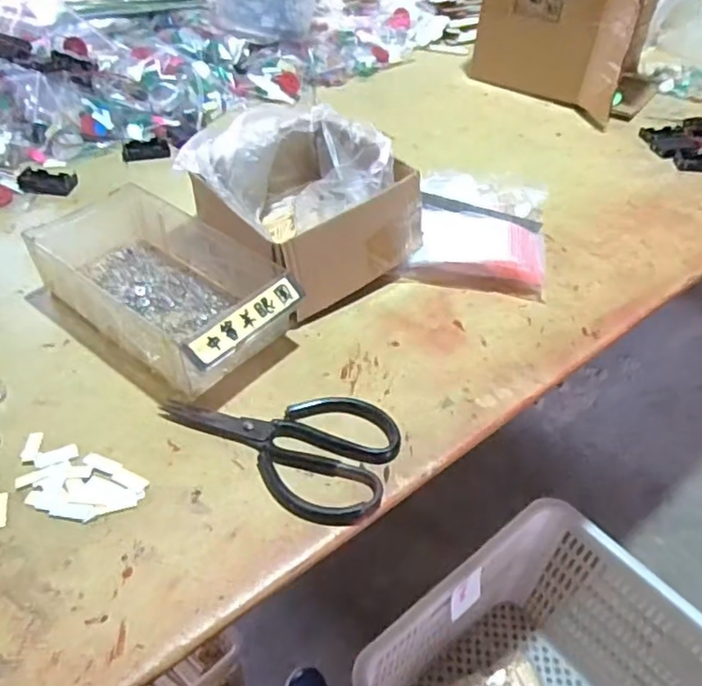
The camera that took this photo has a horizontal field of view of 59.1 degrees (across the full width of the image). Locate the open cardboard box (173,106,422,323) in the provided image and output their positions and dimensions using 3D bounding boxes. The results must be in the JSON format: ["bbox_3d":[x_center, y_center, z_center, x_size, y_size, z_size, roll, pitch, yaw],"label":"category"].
[{"bbox_3d":[-0.053,-0.143,0.643,0.184,0.110,0.210,-28,50,-28],"label":"open cardboard box"}]

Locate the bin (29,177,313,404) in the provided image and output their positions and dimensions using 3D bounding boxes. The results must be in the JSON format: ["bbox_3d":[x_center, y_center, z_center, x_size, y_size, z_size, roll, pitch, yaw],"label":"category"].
[{"bbox_3d":[-0.175,-0.057,0.580,0.266,0.066,0.142,30,50,28],"label":"bin"}]

